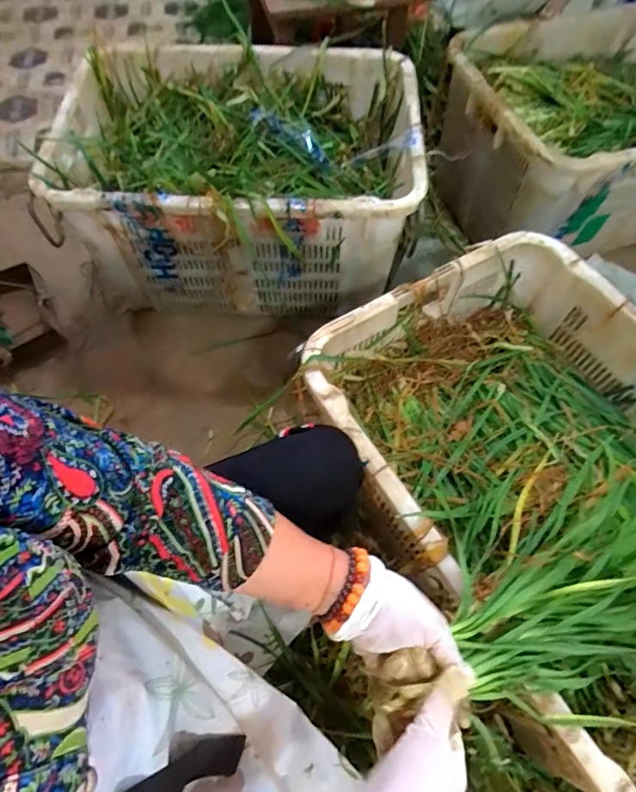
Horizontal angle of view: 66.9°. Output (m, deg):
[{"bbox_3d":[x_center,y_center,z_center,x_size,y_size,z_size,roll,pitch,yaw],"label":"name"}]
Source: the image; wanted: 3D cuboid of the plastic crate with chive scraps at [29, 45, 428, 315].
[{"bbox_3d":[-0.176,-0.527,1.133,0.741,0.357,0.632,2,62,-1],"label":"plastic crate with chive scraps"}]

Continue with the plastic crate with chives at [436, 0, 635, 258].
[{"bbox_3d":[0.707,-0.660,1.206,0.741,0.310,0.530,-15,64,-9],"label":"plastic crate with chives"}]

